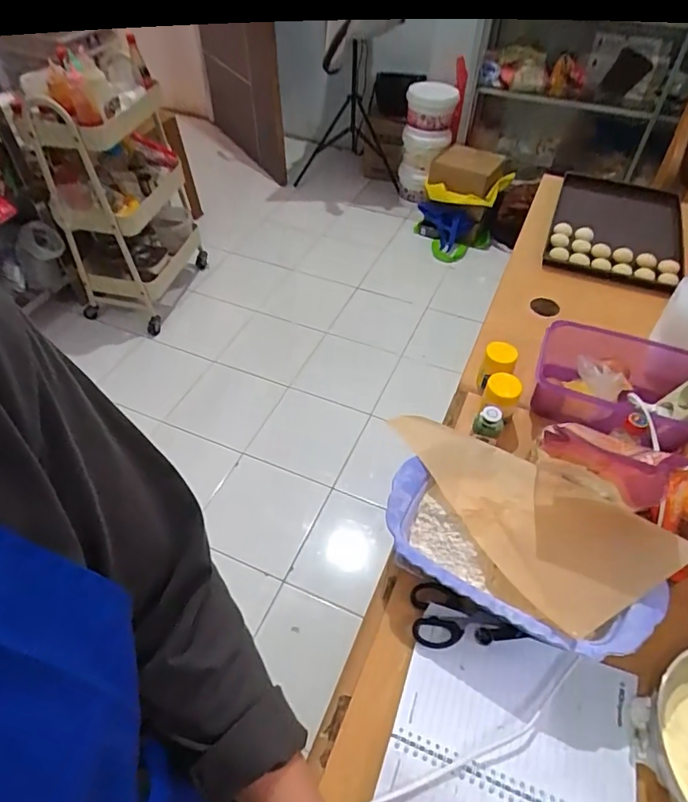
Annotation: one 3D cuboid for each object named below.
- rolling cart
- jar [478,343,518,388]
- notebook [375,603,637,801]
[{"bbox_3d":[-0.732,-0.706,1.699,0.310,0.774,0.475,9,49,8],"label":"rolling cart"},{"bbox_3d":[0.215,-0.049,0.728,0.047,0.060,0.054,-8,49,-7],"label":"jar"},{"bbox_3d":[0.141,0.334,0.442,0.206,0.011,0.258,16,50,13],"label":"notebook"}]

